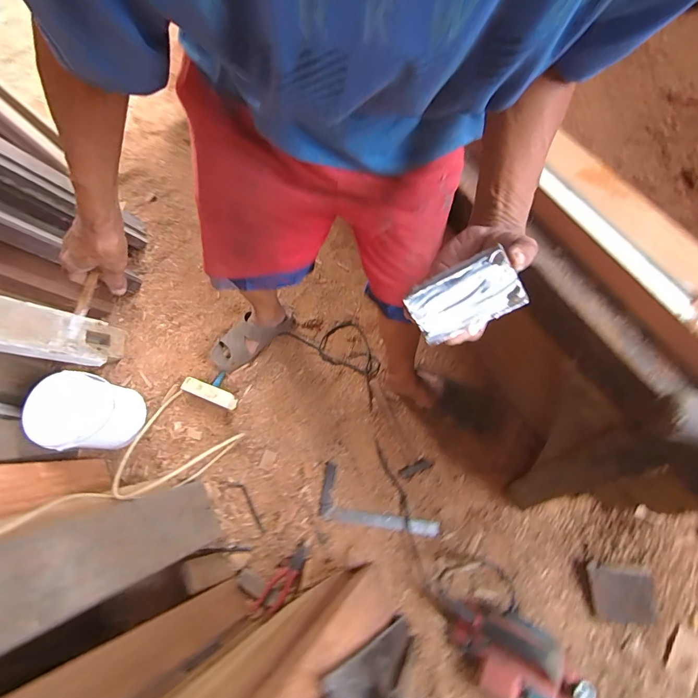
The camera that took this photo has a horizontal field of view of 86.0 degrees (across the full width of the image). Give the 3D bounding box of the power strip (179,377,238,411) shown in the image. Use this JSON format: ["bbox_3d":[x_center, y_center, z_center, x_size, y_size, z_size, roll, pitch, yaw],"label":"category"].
[{"bbox_3d":[-0.388,0.125,1.050,0.159,0.044,0.044,19,67,12],"label":"power strip"}]

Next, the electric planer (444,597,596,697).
[{"bbox_3d":[0.327,0.610,0.734,0.282,0.125,0.141,20,66,27],"label":"electric planer"}]

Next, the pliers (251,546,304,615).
[{"bbox_3d":[-0.154,0.542,0.879,0.053,0.029,0.161,32,70,17],"label":"pliers"}]

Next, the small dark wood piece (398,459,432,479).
[{"bbox_3d":[0.176,0.318,0.997,0.088,0.007,0.028,-25,65,-9],"label":"small dark wood piece"}]

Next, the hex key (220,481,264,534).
[{"bbox_3d":[-0.266,0.399,0.960,0.042,0.017,0.165,-36,81,-14],"label":"hex key"}]

